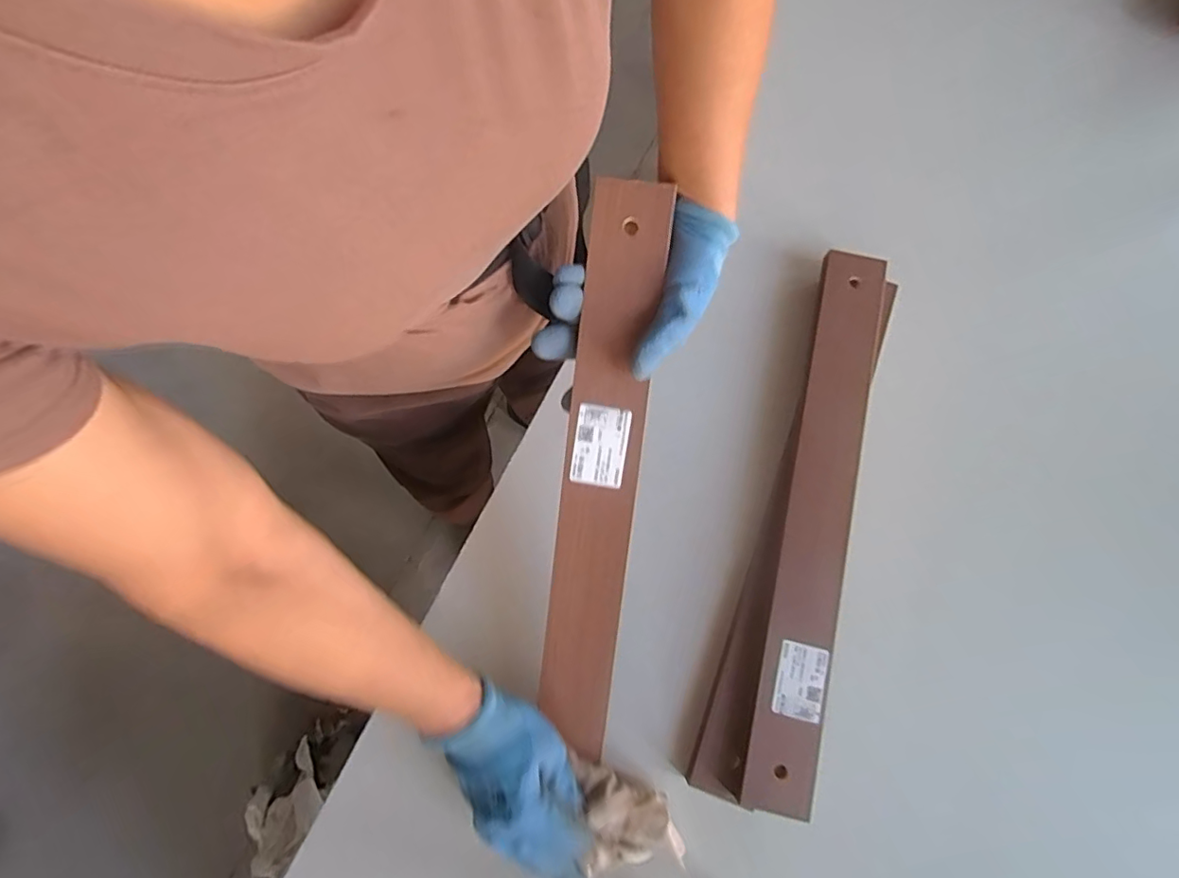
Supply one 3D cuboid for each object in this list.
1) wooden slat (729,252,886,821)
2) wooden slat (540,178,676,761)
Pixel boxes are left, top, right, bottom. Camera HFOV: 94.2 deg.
[{"bbox_3d":[0.209,0.062,0.507,0.065,0.016,0.507,13,78,4],"label":"wooden slat"},{"bbox_3d":[0.009,0.035,0.427,0.056,0.007,0.438,6,98,2],"label":"wooden slat"}]

